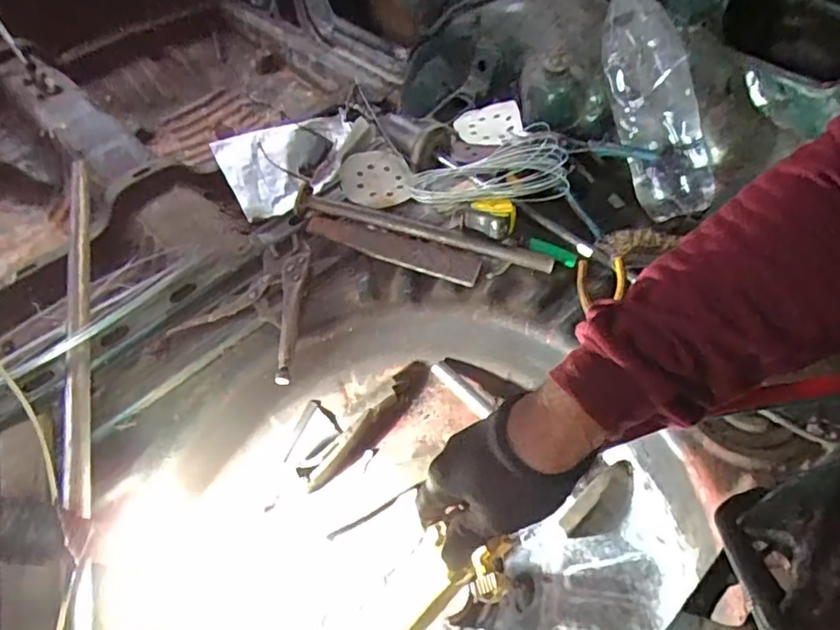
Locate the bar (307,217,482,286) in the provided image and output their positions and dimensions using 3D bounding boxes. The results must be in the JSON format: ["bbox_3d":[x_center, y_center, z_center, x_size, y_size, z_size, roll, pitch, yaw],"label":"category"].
[{"bbox_3d":[-0.041,-0.094,0.801,0.253,0.007,0.044,16,72,16],"label":"bar"}]

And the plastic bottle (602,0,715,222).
[{"bbox_3d":[0.314,-0.296,0.779,0.125,0.084,0.327,-19,97,-13],"label":"plastic bottle"}]

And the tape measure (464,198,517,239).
[{"bbox_3d":[0.100,-0.135,0.799,0.065,0.030,0.052,22,58,15],"label":"tape measure"}]

